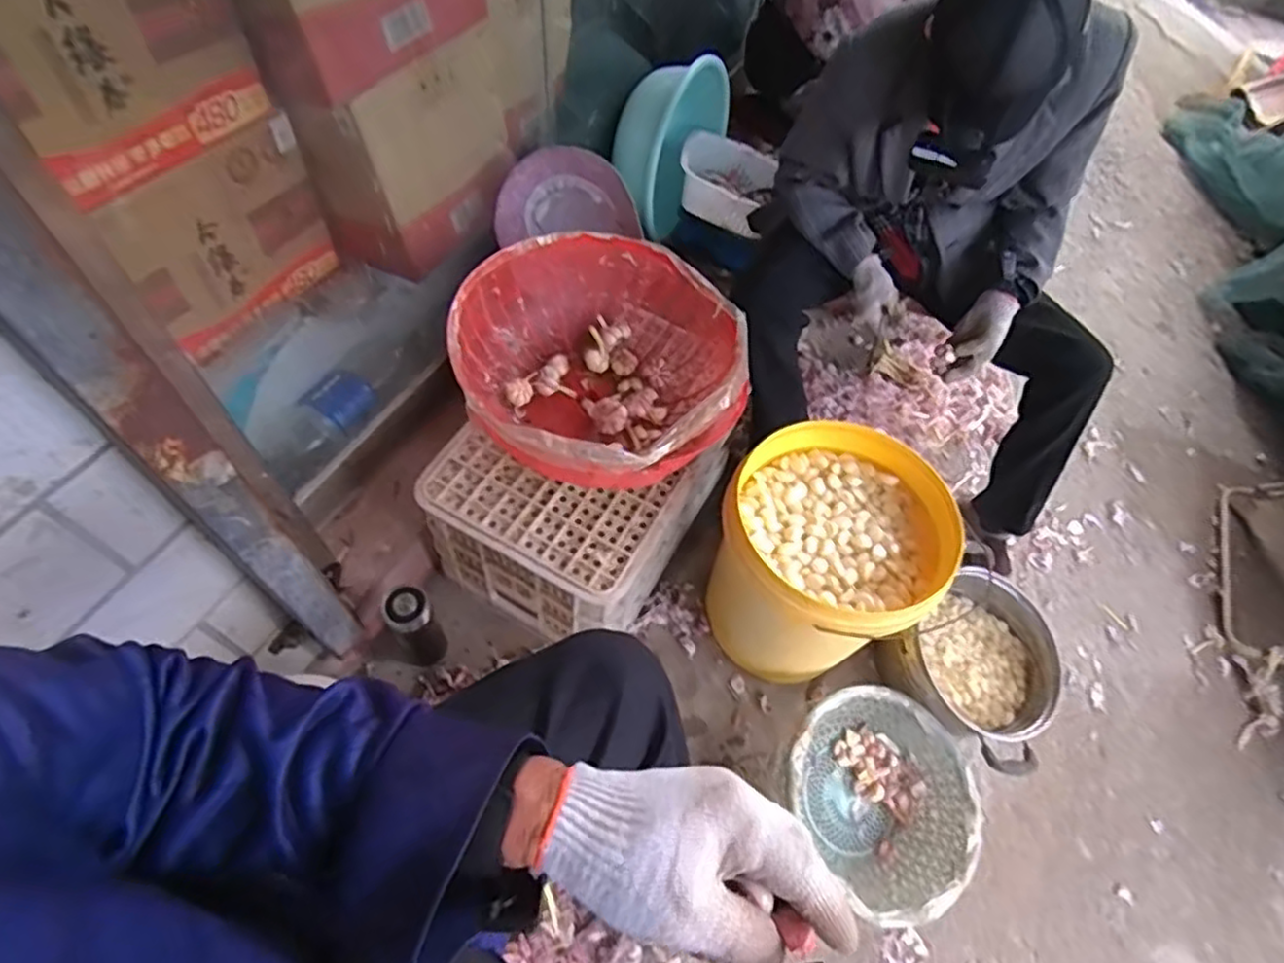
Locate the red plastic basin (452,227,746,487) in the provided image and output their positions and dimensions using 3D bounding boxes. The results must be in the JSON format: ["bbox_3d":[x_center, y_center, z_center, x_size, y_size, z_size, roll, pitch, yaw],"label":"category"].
[{"bbox_3d":[-0.067,-0.191,1.123,0.443,0.192,0.489,2,58,-3],"label":"red plastic basin"}]

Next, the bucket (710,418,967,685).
[{"bbox_3d":[0.298,0.155,1.183,0.317,0.413,0.331,2,58,-3],"label":"bucket"}]

